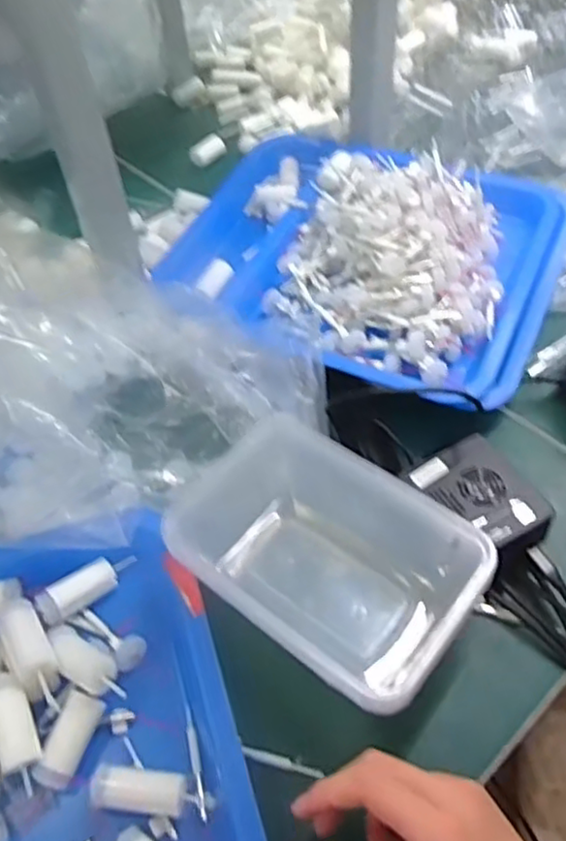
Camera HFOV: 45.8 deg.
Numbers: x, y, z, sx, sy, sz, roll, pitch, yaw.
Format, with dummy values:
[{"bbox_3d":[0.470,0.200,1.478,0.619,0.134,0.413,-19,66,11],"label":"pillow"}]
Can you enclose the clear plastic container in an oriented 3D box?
[{"bbox_3d":[0.025,0.083,0.410,0.177,0.056,0.118,33,60,26],"label":"clear plastic container"}]

